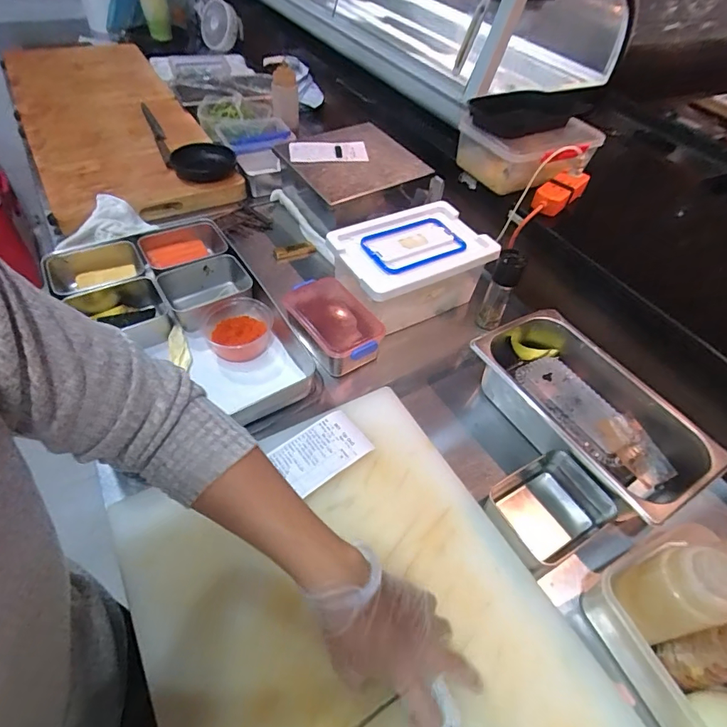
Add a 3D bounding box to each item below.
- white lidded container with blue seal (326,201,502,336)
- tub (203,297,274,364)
[{"bbox_3d":[0.081,-0.166,0.791,0.253,0.118,0.168,-23,56,-25],"label":"white lidded container with blue seal"},{"bbox_3d":[-0.196,-0.054,0.704,0.104,0.044,0.103,4,49,-4],"label":"tub"}]

